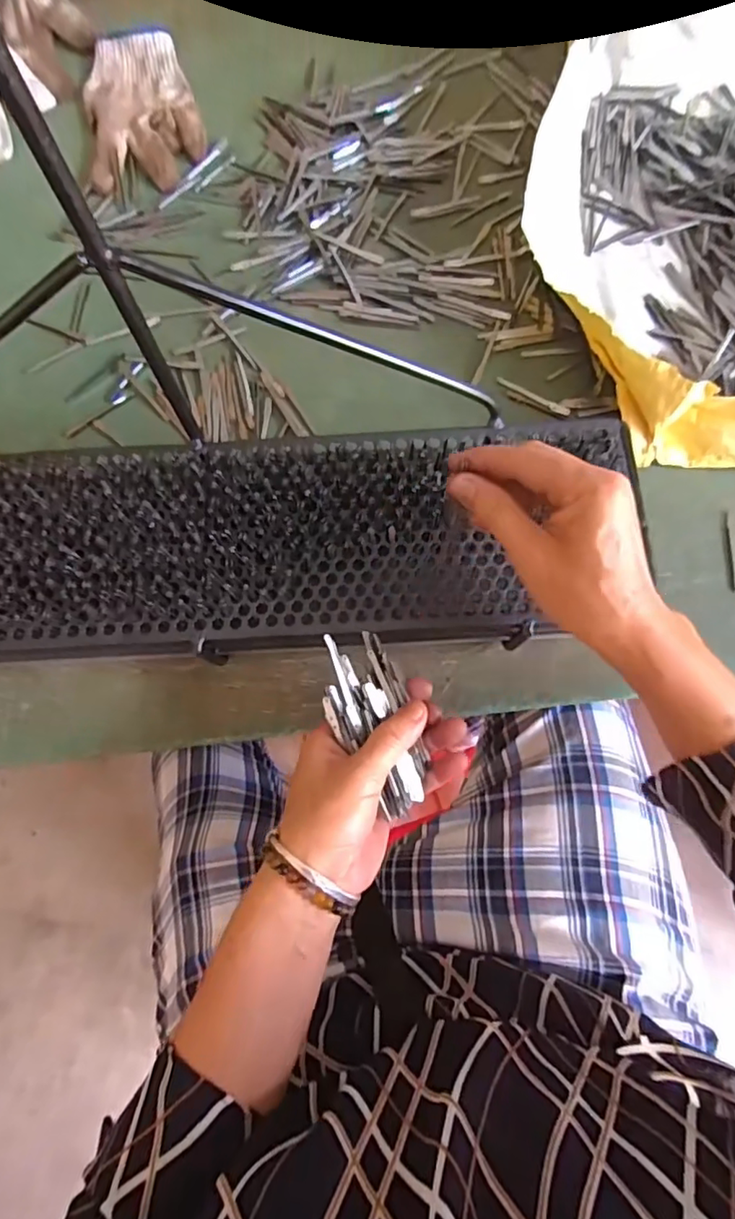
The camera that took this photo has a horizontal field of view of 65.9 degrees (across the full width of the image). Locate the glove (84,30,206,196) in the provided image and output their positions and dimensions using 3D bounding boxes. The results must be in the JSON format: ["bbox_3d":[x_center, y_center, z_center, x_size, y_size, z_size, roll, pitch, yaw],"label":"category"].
[{"bbox_3d":[-0.218,-0.485,0.550,0.107,0.022,0.166,-9,77,-1],"label":"glove"}]

